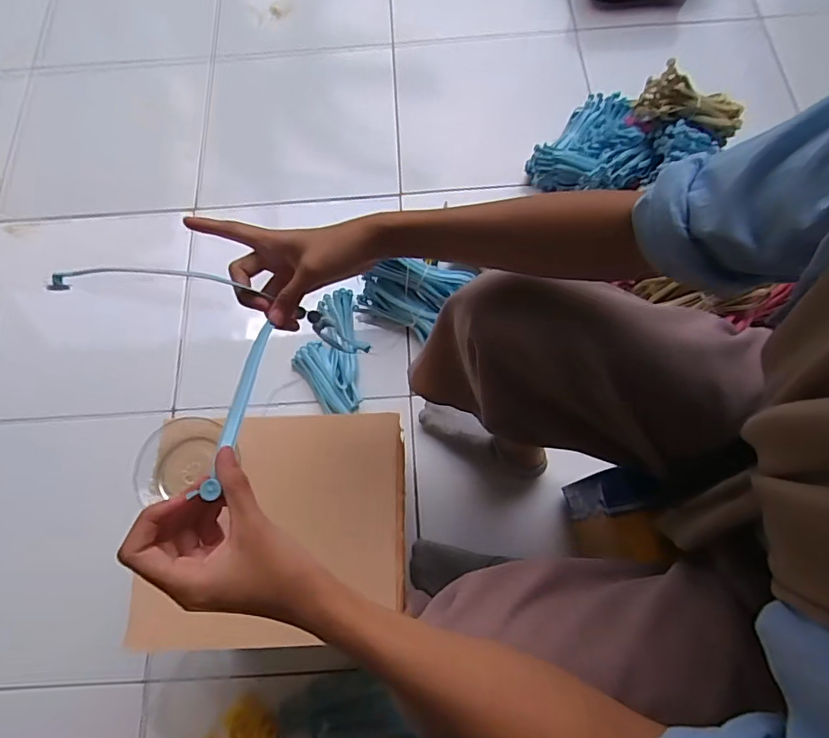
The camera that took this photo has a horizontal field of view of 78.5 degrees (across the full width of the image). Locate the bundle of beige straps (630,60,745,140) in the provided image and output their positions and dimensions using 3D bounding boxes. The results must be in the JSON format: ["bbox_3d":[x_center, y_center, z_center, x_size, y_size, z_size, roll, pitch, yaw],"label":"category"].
[{"bbox_3d":[0.444,-0.421,0.806,0.196,0.074,0.064,4,71,-18],"label":"bundle of beige straps"}]

